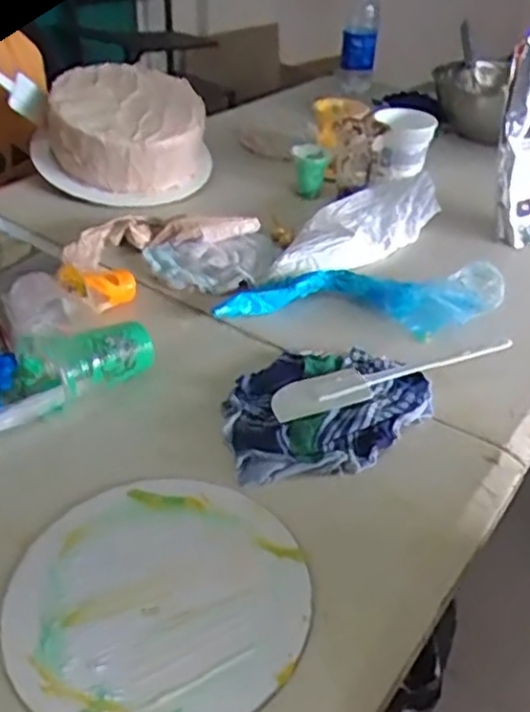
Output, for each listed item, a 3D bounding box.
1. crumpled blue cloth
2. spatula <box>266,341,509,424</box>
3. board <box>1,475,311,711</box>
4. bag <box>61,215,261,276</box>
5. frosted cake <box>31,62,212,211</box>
[{"bbox_3d":[0.054,0.038,0.585,0.177,0.016,0.143,-7,39,-12],"label":"crumpled blue cloth"},{"bbox_3d":[0.107,0.013,0.604,0.219,0.022,0.046,-15,42,-21],"label":"spatula"},{"bbox_3d":[-0.069,0.156,0.456,0.188,0.012,0.191,2,38,-1],"label":"board"},{"bbox_3d":[-0.127,-0.140,0.785,0.241,0.032,0.091,-28,48,-33],"label":"bag"},{"bbox_3d":[-0.198,-0.322,0.951,0.227,0.117,0.231,-7,39,-12],"label":"frosted cake"}]

